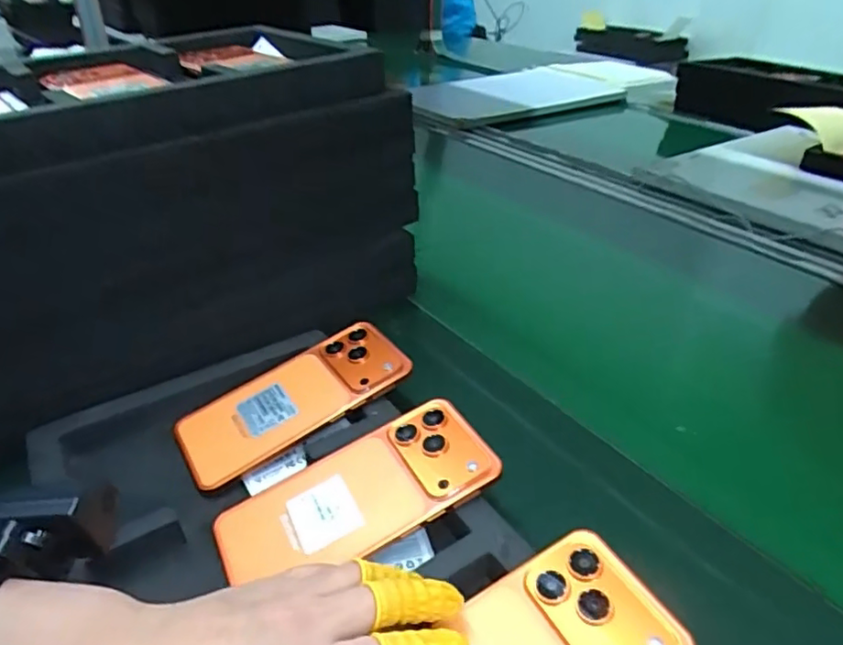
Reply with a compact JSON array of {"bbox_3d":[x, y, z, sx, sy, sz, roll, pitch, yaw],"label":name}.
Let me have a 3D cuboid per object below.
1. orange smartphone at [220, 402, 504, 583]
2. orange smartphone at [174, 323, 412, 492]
[{"bbox_3d":[-0.040,0.102,0.359,0.164,0.011,0.079,-22,37,-8],"label":"orange smartphone"},{"bbox_3d":[-0.092,0.055,0.434,0.164,0.013,0.075,-28,41,-16],"label":"orange smartphone"}]

